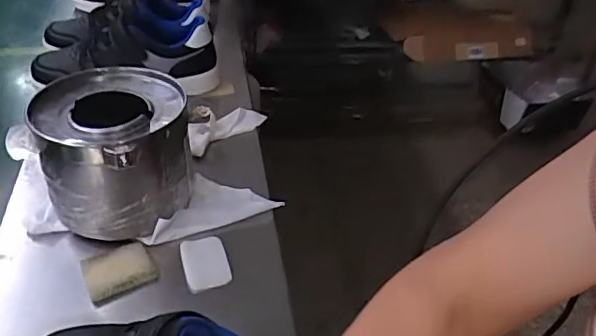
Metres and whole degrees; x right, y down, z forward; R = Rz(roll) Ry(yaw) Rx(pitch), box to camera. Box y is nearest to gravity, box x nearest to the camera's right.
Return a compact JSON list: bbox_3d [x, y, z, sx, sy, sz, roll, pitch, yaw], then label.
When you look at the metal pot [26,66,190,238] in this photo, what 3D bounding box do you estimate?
[{"bbox_3d":[-0.177,-0.012,0.553,0.137,0.124,0.145,2,37,-1],"label":"metal pot"}]

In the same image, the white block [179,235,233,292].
[{"bbox_3d":[-0.088,0.091,0.535,0.042,0.013,0.064,-10,38,-17],"label":"white block"}]

